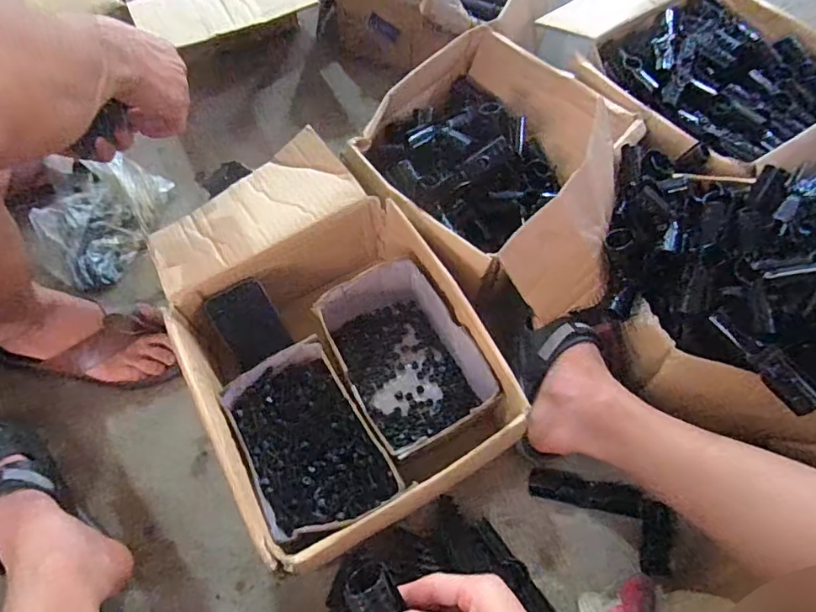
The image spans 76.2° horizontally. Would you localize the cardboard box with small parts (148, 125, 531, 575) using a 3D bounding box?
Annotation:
[{"bbox_3d":[-0.103,0.034,0.631,0.295,0.139,0.440,-28,68,-13],"label":"cardboard box with small parts"}]

